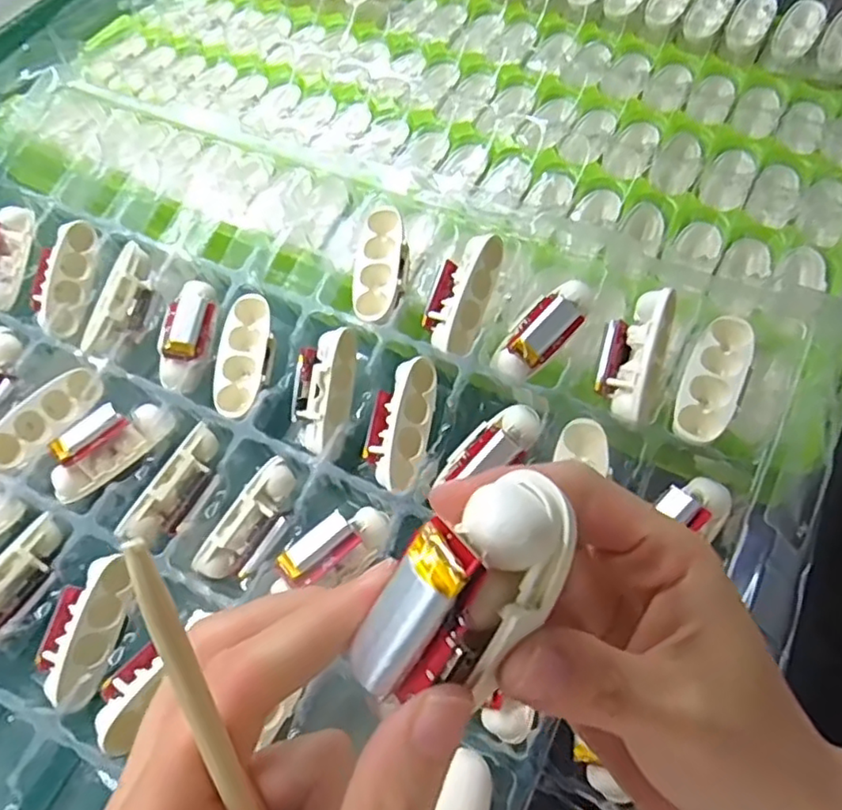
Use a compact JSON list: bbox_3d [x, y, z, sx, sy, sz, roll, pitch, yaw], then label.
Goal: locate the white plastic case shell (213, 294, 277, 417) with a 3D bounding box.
[{"bbox_3d":[-0.089,-0.024,0.324,0.025,0.015,0.063,4,73,4],"label":"white plastic case shell"}]

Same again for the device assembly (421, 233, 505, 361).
[{"bbox_3d":[0.020,-0.056,0.315,0.027,0.016,0.061,23,90,14],"label":"device assembly"}]

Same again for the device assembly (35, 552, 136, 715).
[{"bbox_3d":[-0.149,0.098,0.276,0.028,0.015,0.061,6,60,5],"label":"device assembly"}]

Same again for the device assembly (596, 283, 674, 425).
[{"bbox_3d":[0.099,-0.023,0.293,0.027,0.022,0.061,16,90,33],"label":"device assembly"}]

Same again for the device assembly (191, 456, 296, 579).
[{"bbox_3d":[-0.078,0.055,0.291,0.024,0.013,0.061,33,87,19],"label":"device assembly"}]

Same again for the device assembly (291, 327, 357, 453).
[{"bbox_3d":[-0.050,-0.008,0.311,0.029,0.019,0.060,9,81,6],"label":"device assembly"}]

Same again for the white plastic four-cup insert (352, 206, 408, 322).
[{"bbox_3d":[-0.021,-0.072,0.325,0.025,0.010,0.064,5,73,4],"label":"white plastic four-cup insert"}]

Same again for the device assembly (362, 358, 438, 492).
[{"bbox_3d":[-0.009,0.008,0.302,0.028,0.017,0.062,15,80,10],"label":"device assembly"}]

